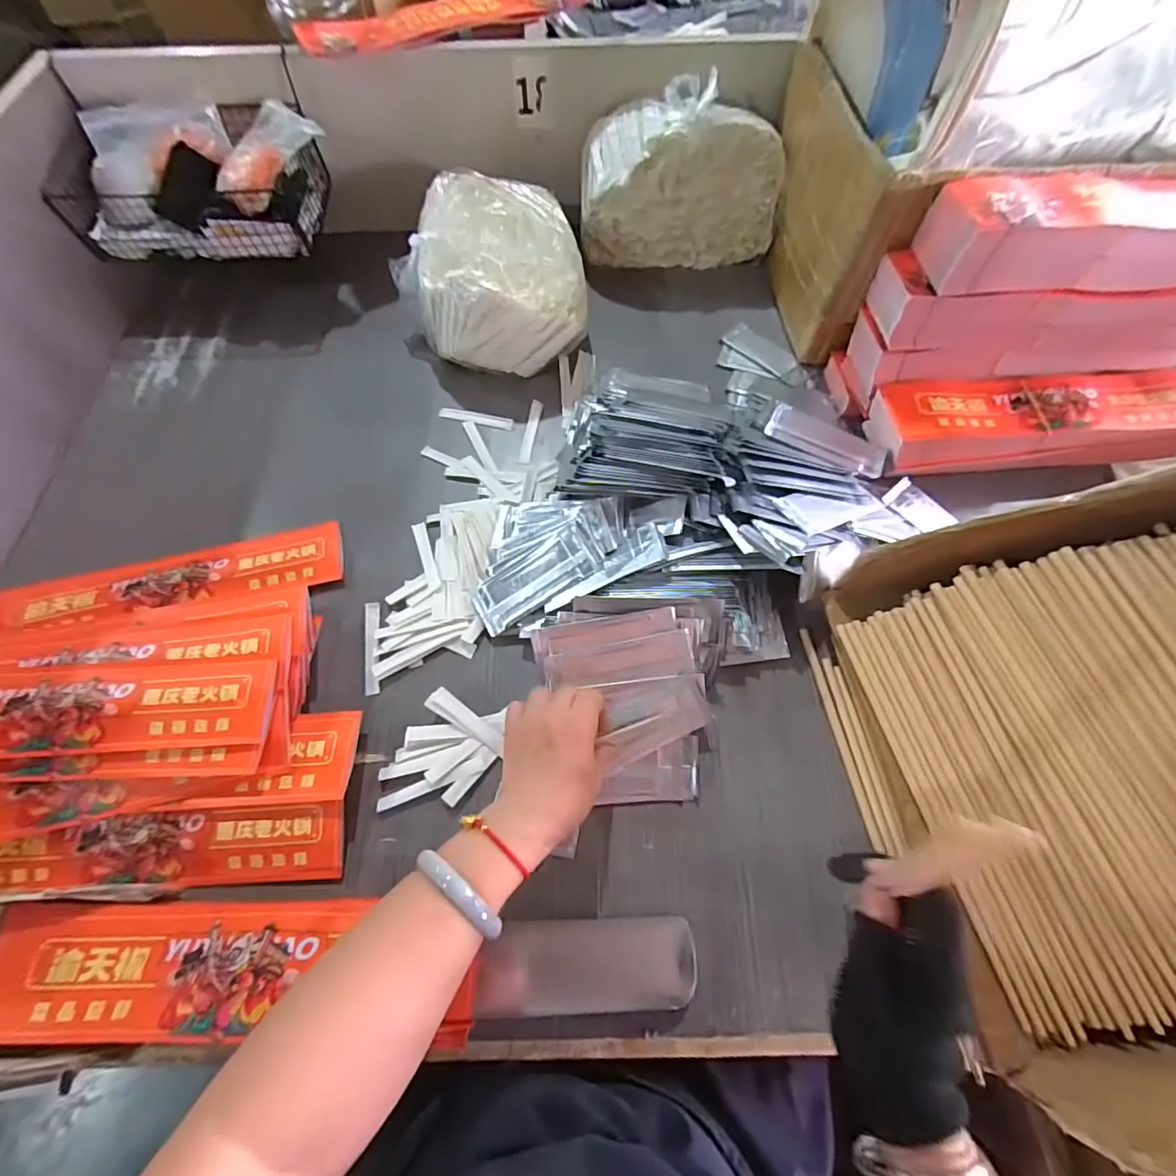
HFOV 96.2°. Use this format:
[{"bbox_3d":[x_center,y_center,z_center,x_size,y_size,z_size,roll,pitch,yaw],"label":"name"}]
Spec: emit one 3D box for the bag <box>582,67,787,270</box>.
[{"bbox_3d":[0.120,-0.530,0.693,0.254,0.168,0.097,-1,65,0],"label":"bag"}]

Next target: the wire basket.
[{"bbox_3d":[-0.465,-0.501,0.644,0.290,0.106,0.163,3,65,1],"label":"wire basket"}]

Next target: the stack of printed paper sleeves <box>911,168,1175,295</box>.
[{"bbox_3d":[0.488,-0.330,0.485,0.334,0.068,0.088,-4,65,-1],"label":"stack of printed paper sleeves"}]

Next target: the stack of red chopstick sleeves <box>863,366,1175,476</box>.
[{"bbox_3d":[0.489,-0.181,0.578,0.344,0.058,0.098,-5,65,-2],"label":"stack of red chopstick sleeves"}]

